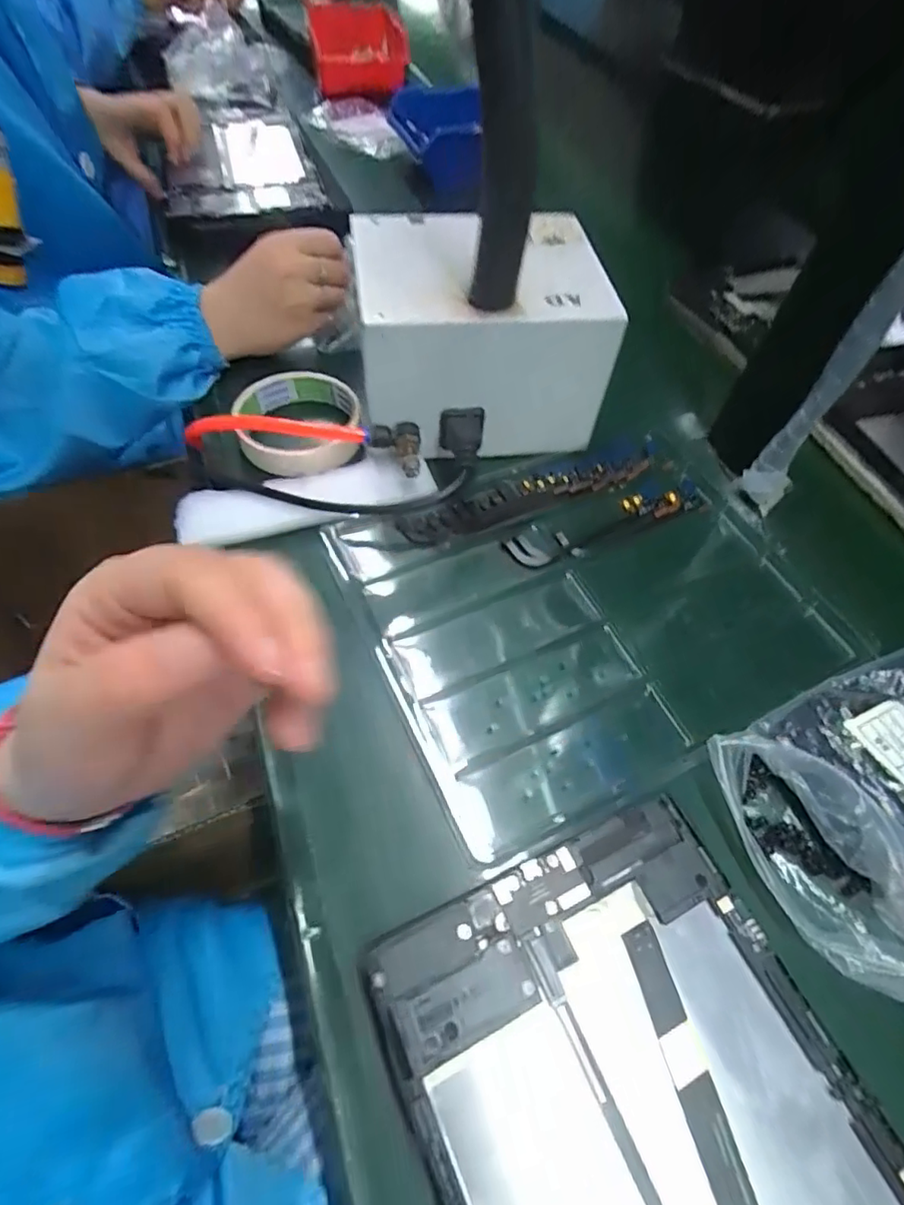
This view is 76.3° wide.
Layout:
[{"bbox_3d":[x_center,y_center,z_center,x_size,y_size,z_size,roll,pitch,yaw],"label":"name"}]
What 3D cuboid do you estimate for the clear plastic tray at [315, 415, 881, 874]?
[{"bbox_3d":[0.085,-0.004,0.346,0.264,0.011,0.215,-20,61,-18],"label":"clear plastic tray"}]

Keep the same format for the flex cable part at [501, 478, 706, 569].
[{"bbox_3d":[0.104,-0.053,0.382,0.147,0.007,0.031,-20,61,-17],"label":"flex cable part"}]

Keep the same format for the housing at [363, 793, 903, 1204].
[{"bbox_3d":[0.083,0.204,0.190,0.148,0.011,0.236,-21,62,-16],"label":"housing"}]

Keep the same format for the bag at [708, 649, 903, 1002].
[{"bbox_3d":[0.225,0.104,0.277,0.174,0.021,0.142,-20,61,-17],"label":"bag"}]

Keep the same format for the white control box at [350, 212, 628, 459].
[{"bbox_3d":[0.015,-0.181,0.396,0.155,0.098,0.126,-4,58,-7],"label":"white control box"}]

